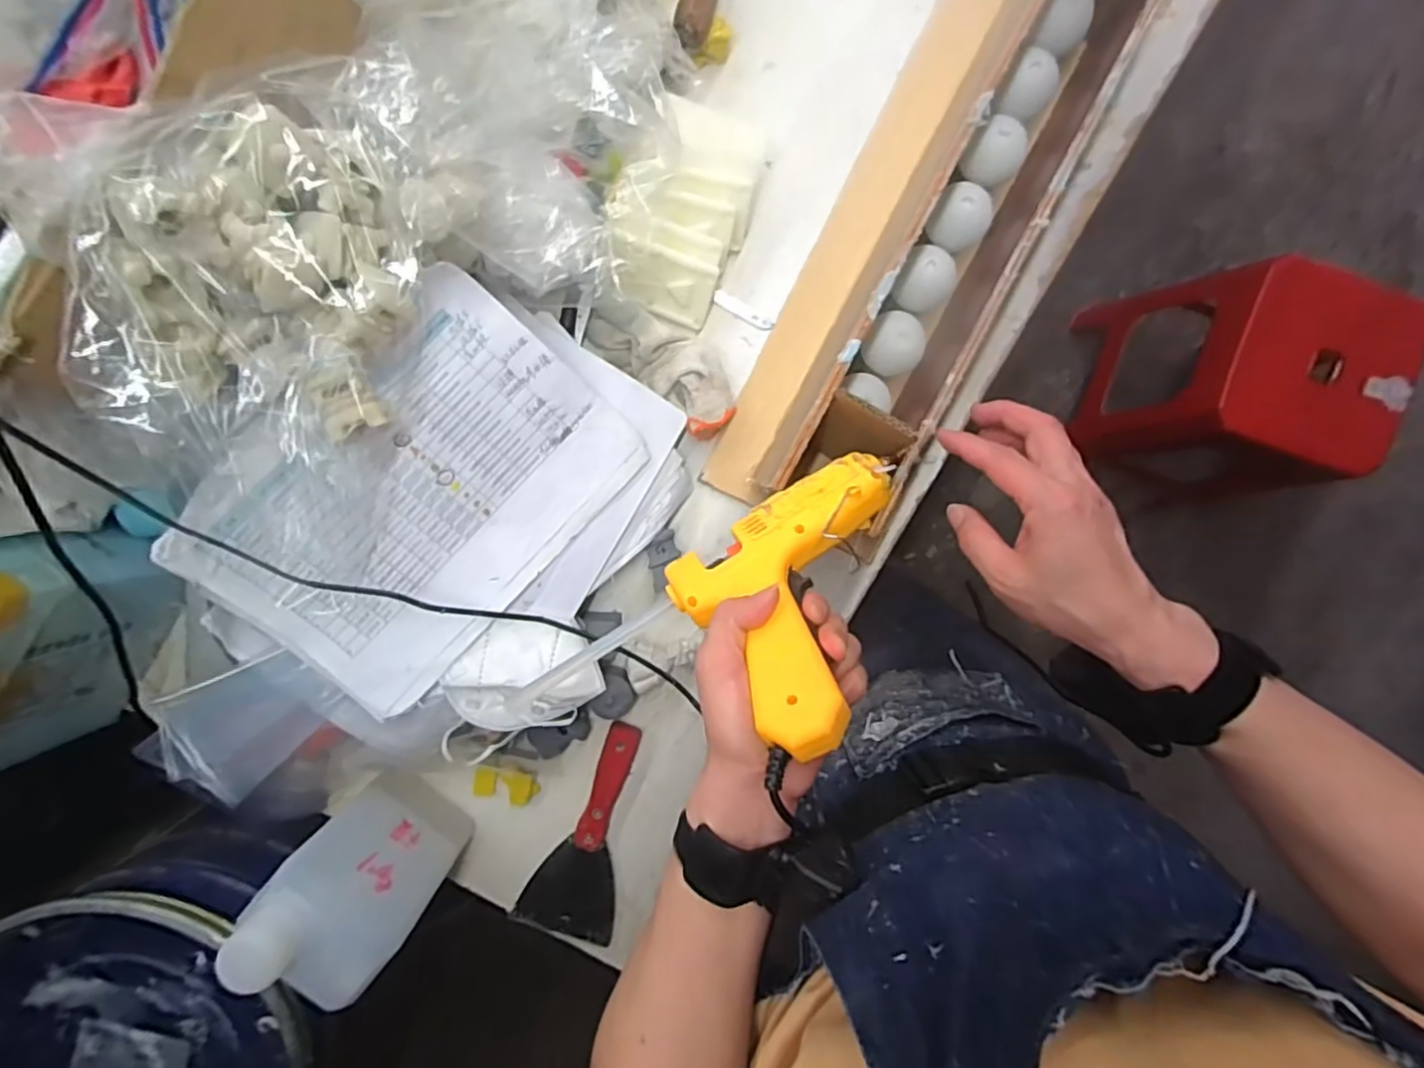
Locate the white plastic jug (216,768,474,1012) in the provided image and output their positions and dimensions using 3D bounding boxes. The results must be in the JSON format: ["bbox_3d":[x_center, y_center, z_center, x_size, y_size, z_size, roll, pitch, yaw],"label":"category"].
[{"bbox_3d":[-0.266,0.265,0.501,0.103,0.212,0.059,43,92,-4],"label":"white plastic jug"}]

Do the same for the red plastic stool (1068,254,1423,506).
[{"bbox_3d":[0.890,-0.259,1.156,0.278,0.465,0.276,22,93,-3],"label":"red plastic stool"}]

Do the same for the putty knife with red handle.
[{"bbox_3d":[-0.113,0.279,0.599,0.087,0.018,0.206,17,93,-3],"label":"putty knife with red handle"}]

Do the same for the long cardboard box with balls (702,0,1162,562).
[{"bbox_3d":[0.170,-0.241,0.501,0.139,0.172,0.495,28,93,-3],"label":"long cardboard box with balls"}]

